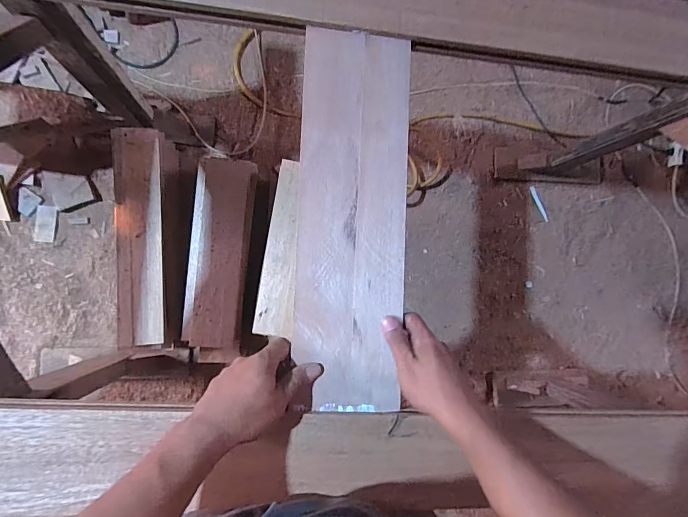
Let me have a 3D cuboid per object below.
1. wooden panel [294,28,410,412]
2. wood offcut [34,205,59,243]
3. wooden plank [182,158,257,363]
[{"bbox_3d":[0.013,-0.047,0.480,0.135,0.010,0.455,2,88,-10],"label":"wooden panel"},{"bbox_3d":[-0.870,-0.100,1.133,0.049,0.017,0.106,12,90,-10],"label":"wood offcut"},{"bbox_3d":[-0.349,-0.003,1.073,0.159,0.080,0.534,5,85,-8],"label":"wooden plank"}]

